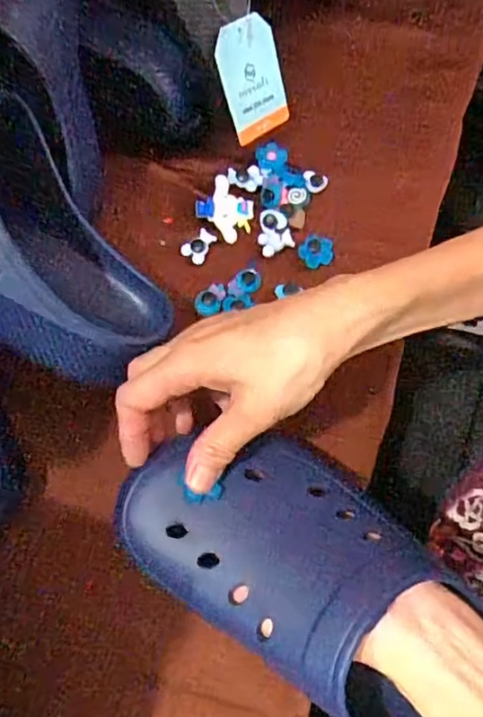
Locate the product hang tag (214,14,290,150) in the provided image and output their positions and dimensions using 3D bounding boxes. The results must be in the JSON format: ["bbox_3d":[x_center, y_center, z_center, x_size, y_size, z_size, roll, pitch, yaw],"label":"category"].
[{"bbox_3d":[0.009,-0.201,0.431,0.046,0.080,0.006,-30,42,-11],"label":"product hang tag"}]

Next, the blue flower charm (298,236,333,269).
[{"bbox_3d":[0.054,-0.080,0.438,0.023,0.011,0.023,-4,68,0],"label":"blue flower charm"}]

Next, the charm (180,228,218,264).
[{"bbox_3d":[-0.032,-0.085,0.445,0.018,0.007,0.025,30,72,13],"label":"charm"}]

